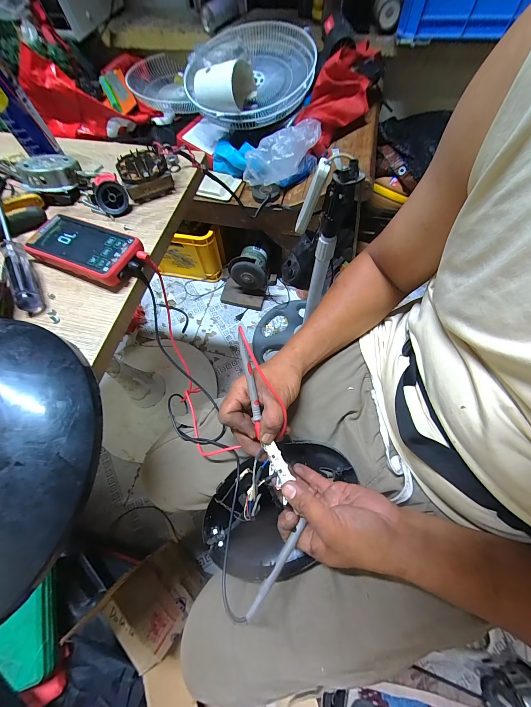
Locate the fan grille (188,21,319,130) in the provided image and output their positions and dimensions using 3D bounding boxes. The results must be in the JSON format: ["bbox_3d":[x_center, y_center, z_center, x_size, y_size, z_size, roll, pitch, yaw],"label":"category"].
[{"bbox_3d":[-0.066,-0.942,0.903,0.439,0.120,0.438,2,65,4],"label":"fan grille"}]

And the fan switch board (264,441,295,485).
[{"bbox_3d":[0.015,0.129,0.321,0.015,0.004,0.043,-28,68,-10],"label":"fan switch board"}]

